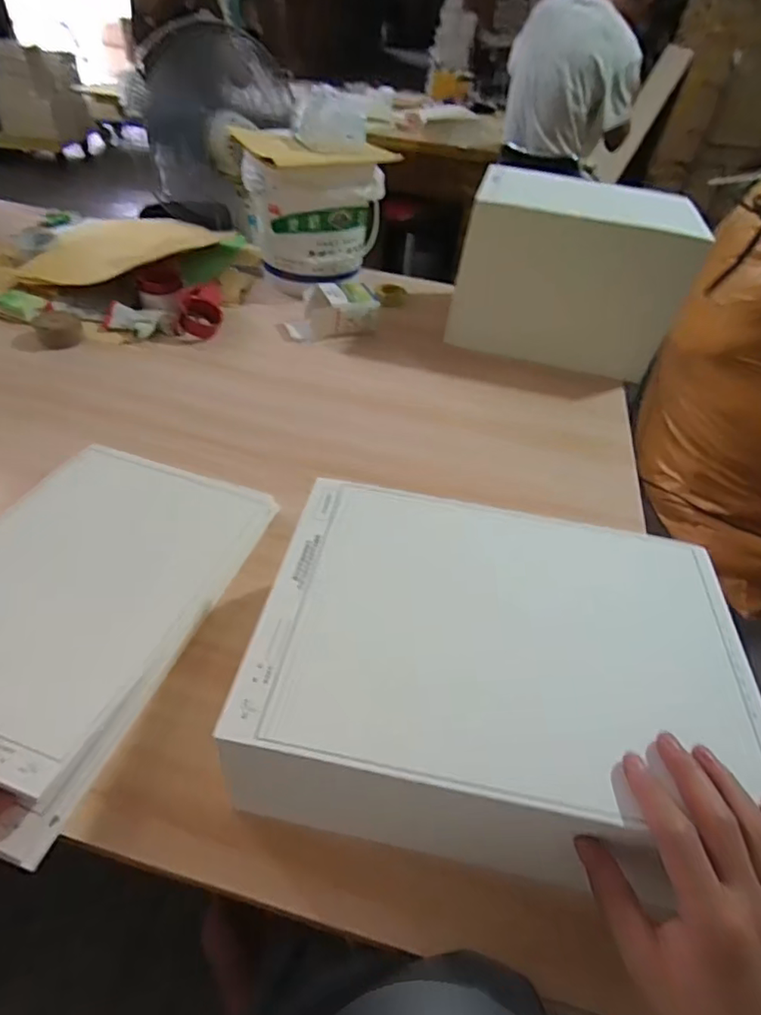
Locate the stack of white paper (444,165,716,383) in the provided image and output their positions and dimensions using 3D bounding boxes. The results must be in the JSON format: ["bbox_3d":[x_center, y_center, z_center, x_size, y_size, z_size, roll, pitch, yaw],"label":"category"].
[{"bbox_3d":[0.322,-0.415,0.944,0.349,0.240,0.303,15,45,7],"label":"stack of white paper"}]

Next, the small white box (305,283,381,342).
[{"bbox_3d":[-0.073,-0.364,0.978,0.134,0.063,0.089,-4,46,-12],"label":"small white box"}]

